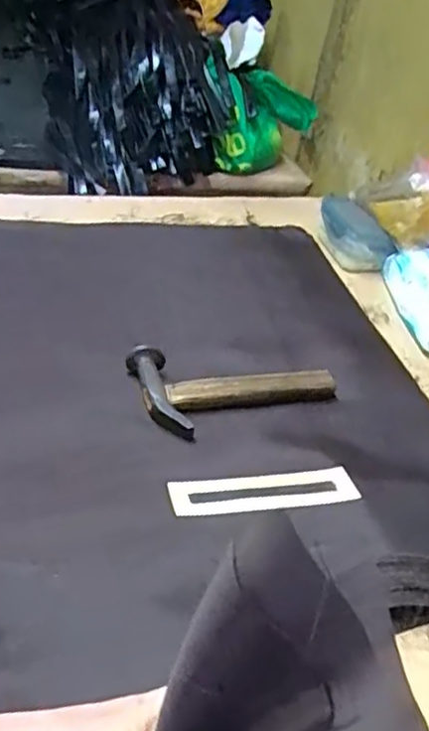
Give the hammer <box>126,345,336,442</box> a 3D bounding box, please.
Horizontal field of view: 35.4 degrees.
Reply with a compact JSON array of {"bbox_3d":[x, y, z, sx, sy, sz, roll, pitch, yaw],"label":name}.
[{"bbox_3d":[0.022,0.015,0.677,0.195,0.024,0.107,-6,40,-22],"label":"hammer"}]

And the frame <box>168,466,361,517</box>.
[{"bbox_3d":[0.043,0.109,0.571,0.159,0.005,0.038,-4,41,-13],"label":"frame"}]

